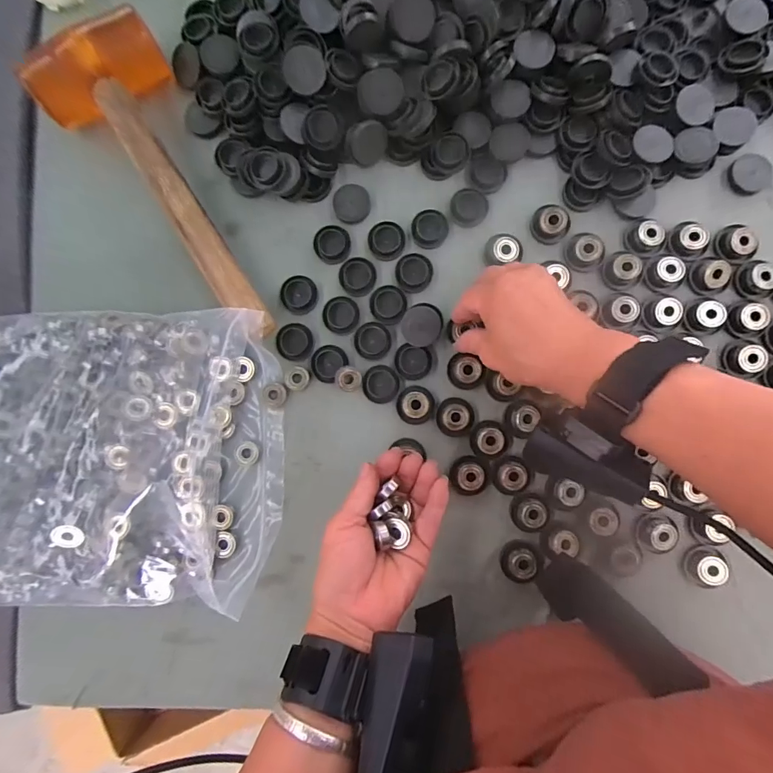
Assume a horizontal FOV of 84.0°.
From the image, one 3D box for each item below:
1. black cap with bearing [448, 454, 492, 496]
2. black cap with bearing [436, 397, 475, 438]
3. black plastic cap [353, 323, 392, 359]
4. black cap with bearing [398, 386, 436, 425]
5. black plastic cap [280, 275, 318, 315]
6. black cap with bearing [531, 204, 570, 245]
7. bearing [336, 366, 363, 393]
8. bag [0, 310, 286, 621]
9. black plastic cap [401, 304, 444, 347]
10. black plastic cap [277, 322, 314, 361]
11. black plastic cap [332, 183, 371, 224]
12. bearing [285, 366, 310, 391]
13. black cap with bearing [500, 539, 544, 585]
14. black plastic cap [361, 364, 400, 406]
[{"bbox_3d":[0.069,0.073,0.351,0.034,0.013,0.032,0,87,3],"label":"black cap with bearing"},{"bbox_3d":[0.058,0.025,0.354,0.031,0.010,0.032,0,87,3],"label":"black cap with bearing"},{"bbox_3d":[-0.012,-0.038,0.362,0.030,0.008,0.030,0,87,3],"label":"black plastic cap"},{"bbox_3d":[0.024,0.016,0.357,0.030,0.012,0.031,0,87,3],"label":"black cap with bearing"},{"bbox_3d":[-0.075,-0.079,0.368,0.030,0.009,0.031,0,87,3],"label":"black plastic cap"},{"bbox_3d":[0.140,-0.139,0.362,0.032,0.012,0.031,0,87,3],"label":"black cap with bearing"},{"bbox_3d":[-0.032,-0.007,0.361,0.021,0.011,0.021,0,87,3],"label":"bearing"},{"bbox_3d":[-0.227,0.057,0.342,0.274,0.057,0.234,-2,87,2],"label":"bag"},{"bbox_3d":[0.030,-0.051,0.358,0.037,0.014,0.032,-44,86,0],"label":"black plastic cap"},{"bbox_3d":[-0.078,-0.038,0.365,0.029,0.005,0.032,1,87,3],"label":"black plastic cap"},{"bbox_3d":[-0.029,-0.156,0.368,0.031,0.013,0.028,-12,86,2],"label":"black plastic cap"},{"bbox_3d":[-0.077,-0.007,0.367,0.019,0.006,0.020,0,87,3],"label":"bearing"},{"bbox_3d":[0.109,0.140,0.345,0.033,0.017,0.028,-32,86,0],"label":"black cap with bearing"},{"bbox_3d":[-0.004,-0.002,0.362,0.030,0.007,0.032,5,87,3],"label":"black plastic cap"}]

